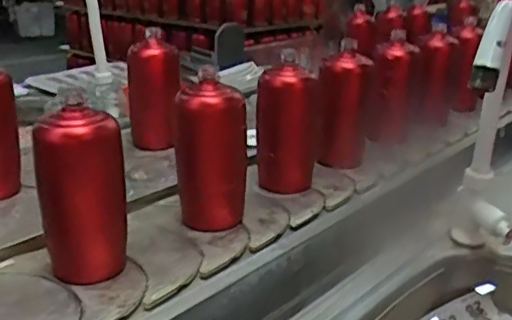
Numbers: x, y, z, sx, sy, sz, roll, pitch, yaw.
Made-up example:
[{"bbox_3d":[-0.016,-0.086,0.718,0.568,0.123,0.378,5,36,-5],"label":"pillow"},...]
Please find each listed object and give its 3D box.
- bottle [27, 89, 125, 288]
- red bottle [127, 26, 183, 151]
[{"bbox_3d":[-0.174,0.033,0.590,0.069,0.173,0.063,9,21,20],"label":"bottle"},{"bbox_3d":[-0.164,-0.114,0.961,0.075,0.178,0.060,-5,21,-18],"label":"red bottle"}]

